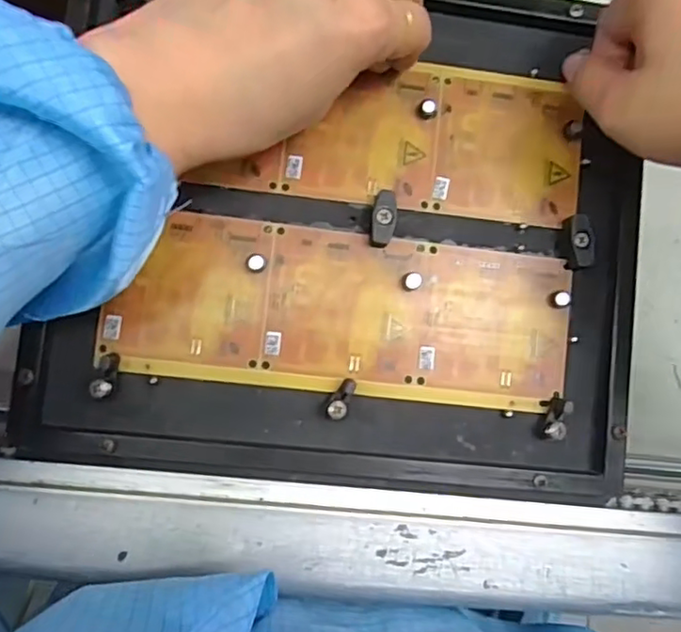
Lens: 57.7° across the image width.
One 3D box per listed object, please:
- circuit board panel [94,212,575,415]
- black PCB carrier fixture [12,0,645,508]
[{"bbox_3d":[0.003,-0.001,0.283,0.205,0.004,0.072,6,86,-6],"label":"circuit board panel"},{"bbox_3d":[0.007,-0.042,0.283,0.261,0.013,0.234,7,86,-6],"label":"black PCB carrier fixture"}]

